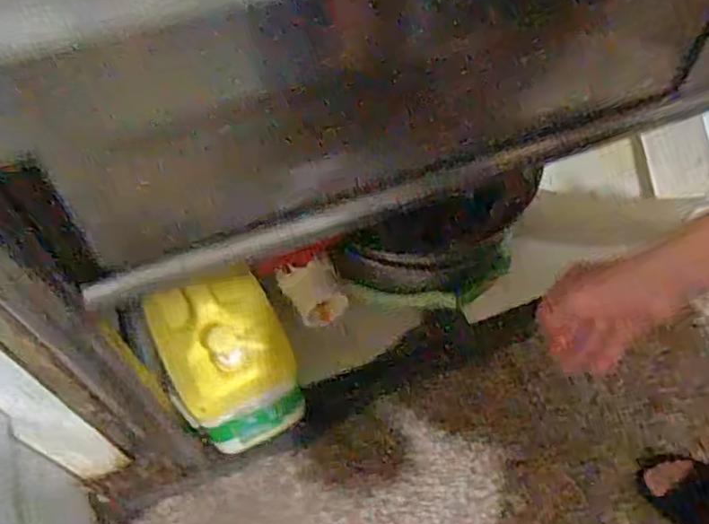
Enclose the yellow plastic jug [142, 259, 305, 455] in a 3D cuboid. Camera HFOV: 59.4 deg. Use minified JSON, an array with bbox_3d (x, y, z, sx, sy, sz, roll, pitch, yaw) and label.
[{"bbox_3d":[-0.144,0.124,0.742,0.125,0.253,0.117,-26,60,-15],"label":"yellow plastic jug"}]

